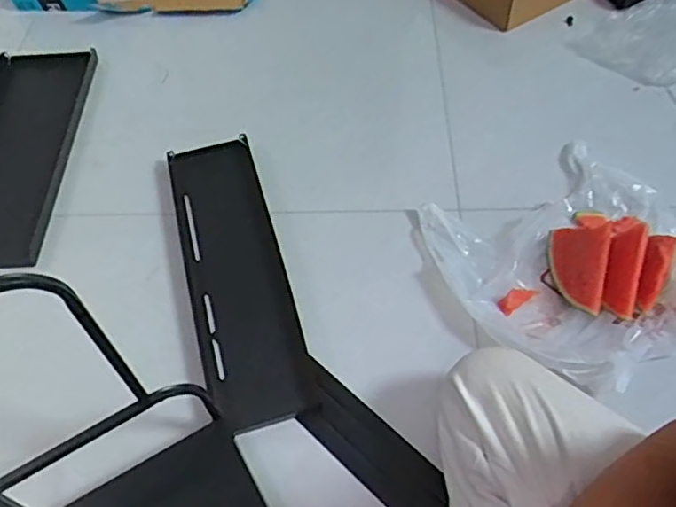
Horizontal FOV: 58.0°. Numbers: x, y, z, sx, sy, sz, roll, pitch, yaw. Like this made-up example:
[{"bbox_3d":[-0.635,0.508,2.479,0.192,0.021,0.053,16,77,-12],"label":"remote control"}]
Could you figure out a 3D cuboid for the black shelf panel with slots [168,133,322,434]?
[{"bbox_3d":[-0.145,0.011,0.845,0.128,0.017,0.464,-15,57,-8],"label":"black shelf panel with slots"}]

